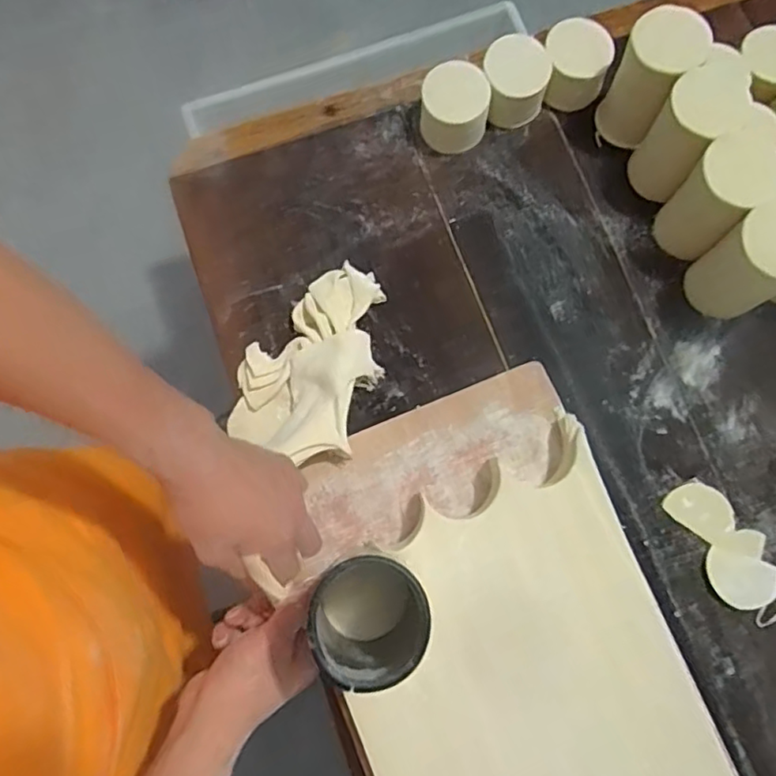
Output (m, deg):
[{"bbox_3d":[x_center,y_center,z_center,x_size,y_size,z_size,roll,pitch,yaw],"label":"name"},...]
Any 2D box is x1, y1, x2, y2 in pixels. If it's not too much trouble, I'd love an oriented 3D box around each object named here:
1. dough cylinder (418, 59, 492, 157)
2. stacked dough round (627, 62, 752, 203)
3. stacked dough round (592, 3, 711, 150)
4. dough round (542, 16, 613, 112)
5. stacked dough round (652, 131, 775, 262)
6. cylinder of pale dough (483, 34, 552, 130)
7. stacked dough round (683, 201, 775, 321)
[{"bbox_3d":[0.070,-0.295,0.658,0.068,0.071,0.058,3,78,0],"label":"dough cylinder"},{"bbox_3d":[0.301,-0.257,0.629,0.064,0.120,0.081,44,81,8],"label":"stacked dough round"},{"bbox_3d":[0.264,-0.315,0.638,0.066,0.121,0.069,0,78,-1],"label":"stacked dough round"},{"bbox_3d":[0.202,-0.349,0.678,0.071,0.055,0.070,17,78,3],"label":"dough round"},{"bbox_3d":[0.321,-0.186,0.614,0.072,0.121,0.067,0,78,-1],"label":"stacked dough round"},{"bbox_3d":[0.138,-0.332,0.675,0.069,0.051,0.074,0,78,-1],"label":"cylinder of pale dough"},{"bbox_3d":[0.340,-0.116,0.590,0.082,0.120,0.089,-28,79,-6],"label":"stacked dough round"}]

